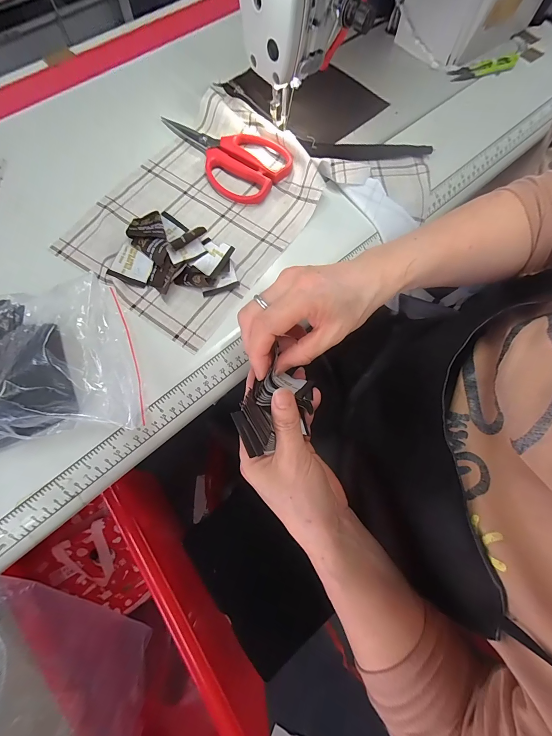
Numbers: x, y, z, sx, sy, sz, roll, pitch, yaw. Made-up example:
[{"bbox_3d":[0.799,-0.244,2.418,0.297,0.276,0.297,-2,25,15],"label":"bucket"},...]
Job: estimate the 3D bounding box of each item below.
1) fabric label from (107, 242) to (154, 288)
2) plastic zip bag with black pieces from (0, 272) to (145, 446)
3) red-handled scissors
[{"bbox_3d":[-0.148,-0.106,0.314,0.040,0.004,0.038,20,80,0],"label":"fabric label"},{"bbox_3d":[-0.205,-0.014,0.258,0.155,0.060,0.152,-12,72,-6],"label":"plastic zip bag with black pieces"},{"bbox_3d":[-0.067,-0.265,0.370,0.171,0.017,0.093,40,75,11],"label":"red-handled scissors"}]

